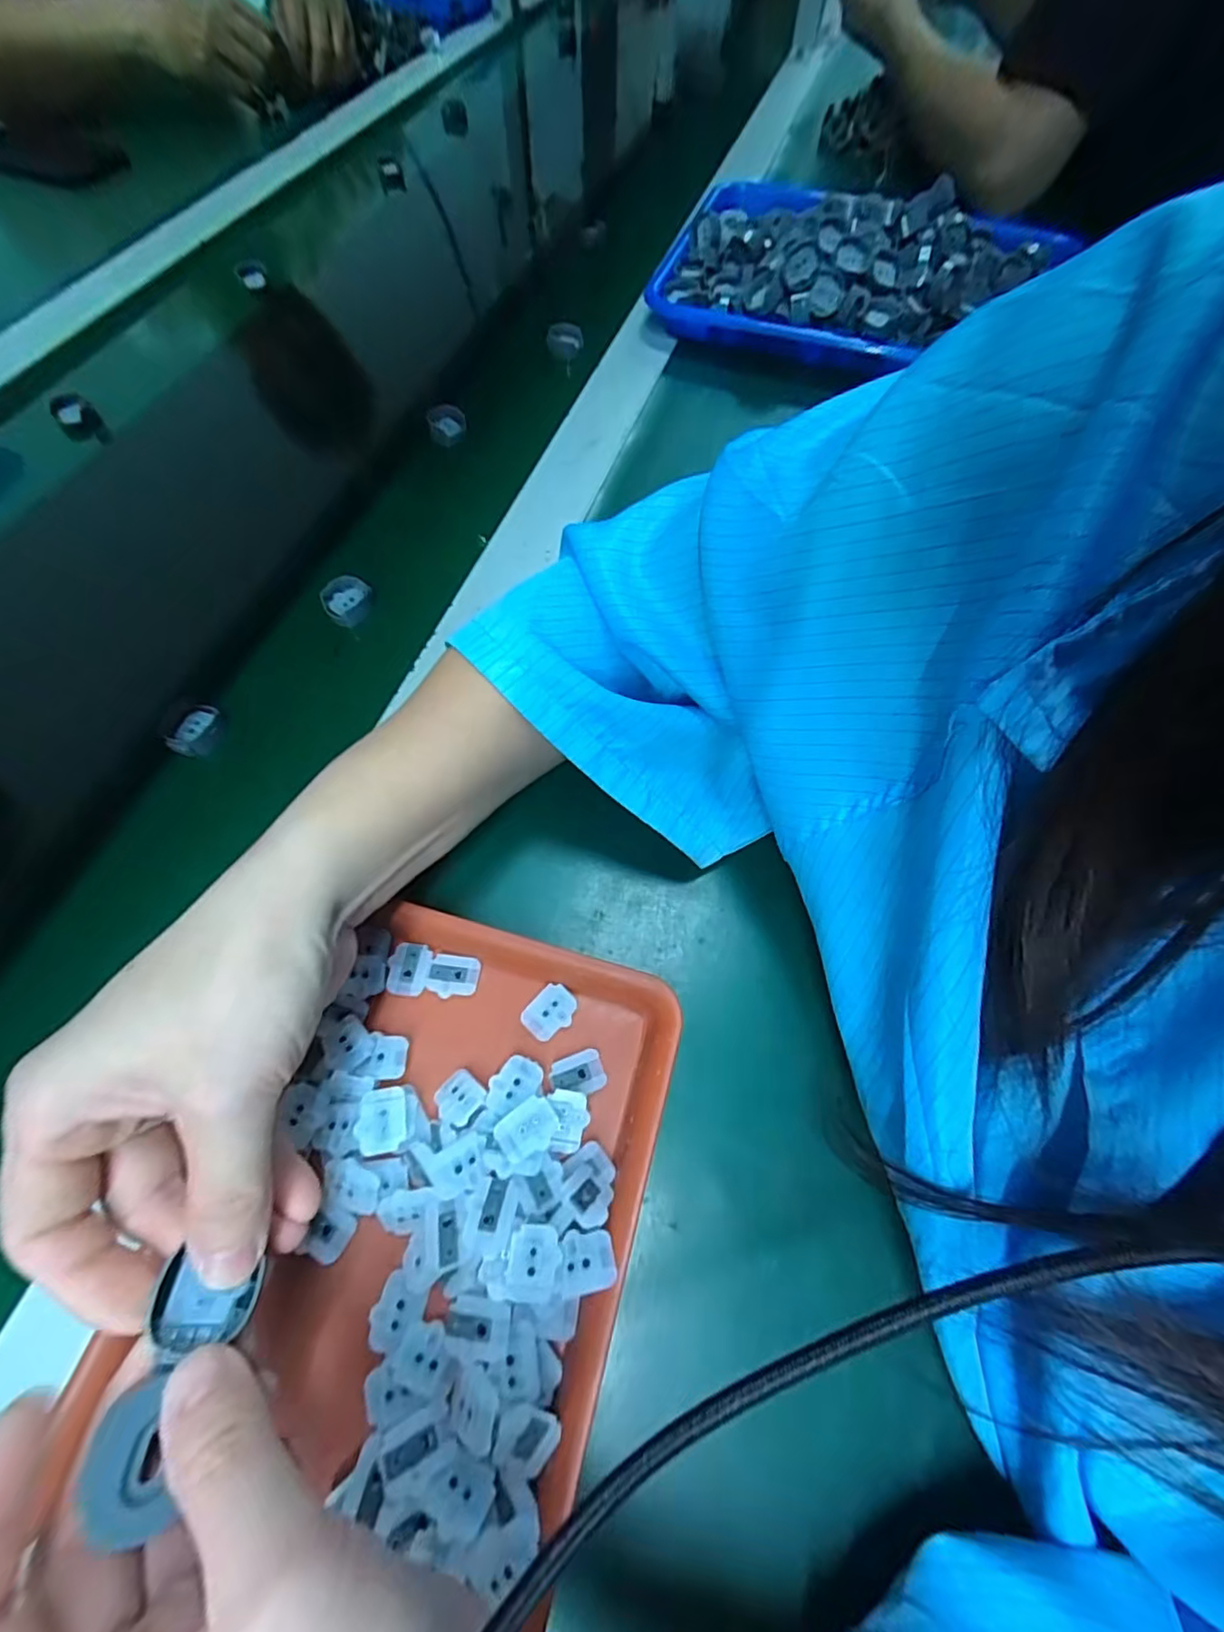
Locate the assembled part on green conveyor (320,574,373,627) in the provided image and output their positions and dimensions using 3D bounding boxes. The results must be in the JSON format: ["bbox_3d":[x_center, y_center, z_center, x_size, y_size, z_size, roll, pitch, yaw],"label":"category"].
[{"bbox_3d":[-0.161,-0.132,0.360,0.029,0.013,0.027,0,64,0],"label":"assembled part on green conveyor"}]

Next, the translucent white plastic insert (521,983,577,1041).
[{"bbox_3d":[-0.026,0.082,0.246,0.022,0.006,0.018,-42,71,-18],"label":"translucent white plastic insert"}]

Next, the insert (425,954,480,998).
[{"bbox_3d":[-0.067,0.069,0.252,0.021,0.005,0.017,6,64,3],"label":"insert"}]

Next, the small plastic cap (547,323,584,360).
[{"bbox_3d":[-0.041,-0.402,0.497,0.033,0.023,0.015,30,68,13],"label":"small plastic cap"}]

